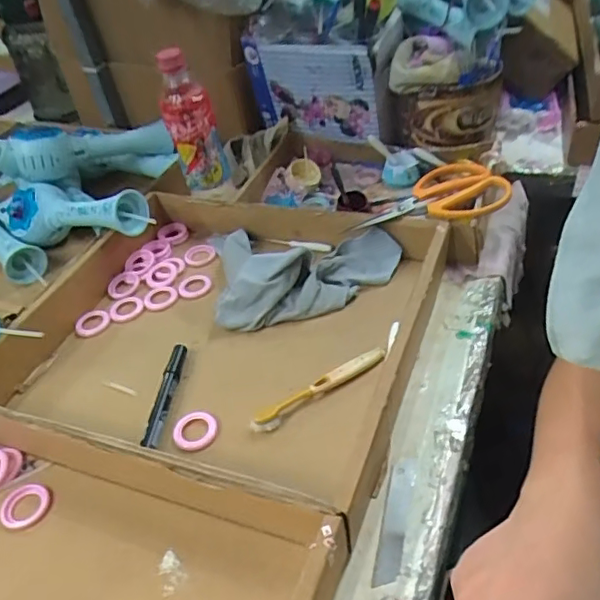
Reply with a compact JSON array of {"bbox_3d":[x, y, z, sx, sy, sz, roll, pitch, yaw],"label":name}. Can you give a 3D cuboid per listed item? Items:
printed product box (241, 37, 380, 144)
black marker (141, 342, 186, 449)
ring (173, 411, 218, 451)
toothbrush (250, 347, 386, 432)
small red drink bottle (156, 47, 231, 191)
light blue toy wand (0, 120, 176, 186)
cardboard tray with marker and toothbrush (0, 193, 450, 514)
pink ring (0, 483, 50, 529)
[{"bbox_3d":[0.014,-0.280,0.772,0.185,0.130,0.029,14,46,22],"label":"printed product box"},{"bbox_3d":[-0.122,0.086,0.522,0.015,0.018,0.110,-1,42,9],"label":"black marker"},{"bbox_3d":[-0.089,0.112,0.491,0.037,0.008,0.034,-5,41,4],"label":"ring"},{"bbox_3d":[0.018,0.075,0.505,0.140,0.016,0.017,-29,45,-22],"label":"toothbrush"},{"bbox_3d":[-0.132,-0.219,0.704,0.064,0.161,0.053,-13,41,-5],"label":"small red drink bottle"},{"bbox_3d":[-0.288,-0.200,0.761,0.230,0.071,0.074,-18,42,-30],"label":"light blue toy wand"},{"bbox_3d":[-0.072,0.012,0.566,0.371,0.056,0.349,11,45,21],"label":"cardboard tray with marker and toothbrush"},{"bbox_3d":[-0.219,0.163,0.457,0.037,0.004,0.035,-5,41,4],"label":"pink ring"}]

